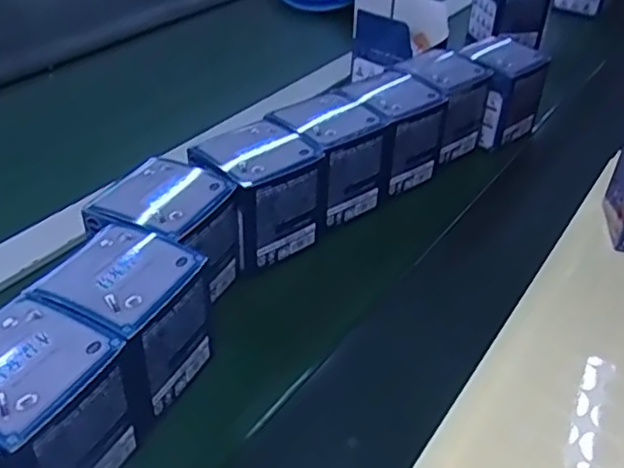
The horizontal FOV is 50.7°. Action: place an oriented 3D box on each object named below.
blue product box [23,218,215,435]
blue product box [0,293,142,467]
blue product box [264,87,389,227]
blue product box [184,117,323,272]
[{"bbox_3d":[-0.118,0.057,0.428,0.078,0.087,0.082,22,42,23],"label":"blue product box"},{"bbox_3d":[-0.152,0.102,0.369,0.080,0.087,0.085,21,41,22],"label":"blue product box"},{"bbox_3d":[0.016,-0.075,0.598,0.087,0.084,0.086,-25,46,-31],"label":"blue product box"},{"bbox_3d":[-0.044,-0.036,0.548,0.087,0.080,0.077,-29,48,-34],"label":"blue product box"}]

